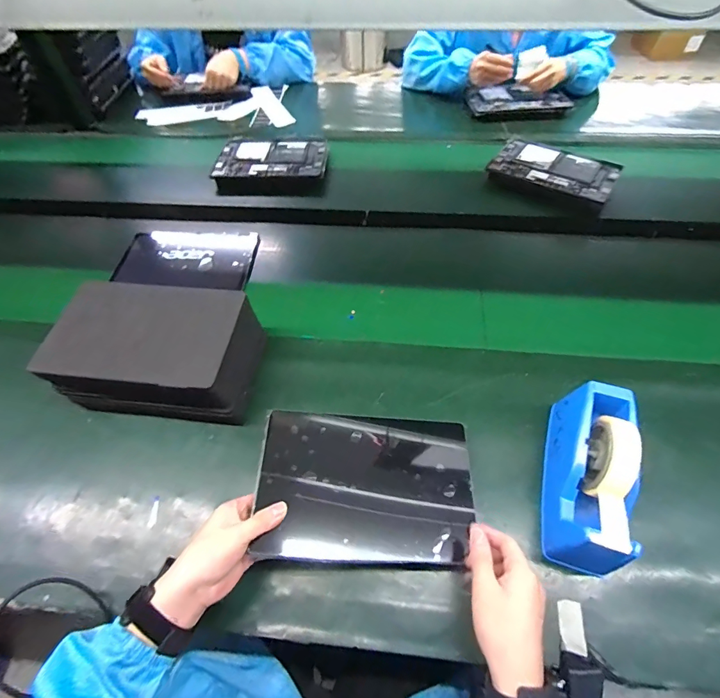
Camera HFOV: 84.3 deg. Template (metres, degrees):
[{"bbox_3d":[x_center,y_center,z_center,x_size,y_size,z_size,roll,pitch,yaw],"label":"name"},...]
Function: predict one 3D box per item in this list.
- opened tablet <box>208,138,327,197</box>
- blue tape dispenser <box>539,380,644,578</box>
[{"bbox_3d":[-0.204,-0.431,0.931,0.254,0.036,0.203,-1,55,2],"label":"opened tablet"},{"bbox_3d":[0.265,0.141,0.454,0.073,0.106,0.199,13,56,11],"label":"blue tape dispenser"}]

